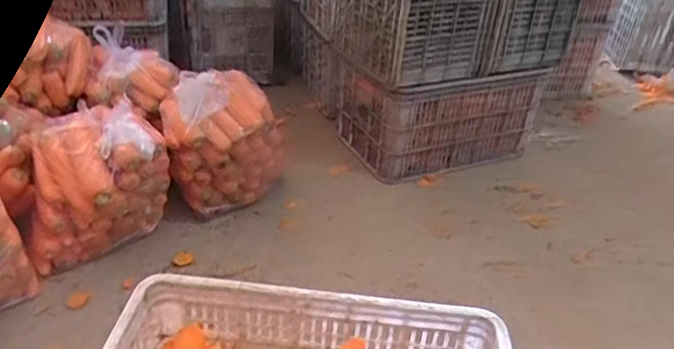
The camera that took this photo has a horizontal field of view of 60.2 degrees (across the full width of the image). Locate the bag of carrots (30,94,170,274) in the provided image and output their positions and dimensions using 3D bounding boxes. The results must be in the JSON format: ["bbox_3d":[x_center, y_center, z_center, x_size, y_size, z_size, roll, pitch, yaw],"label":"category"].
[{"bbox_3d":[-0.501,0.029,1.219,0.203,0.272,0.254,16,34,17],"label":"bag of carrots"}]

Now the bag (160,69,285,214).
[{"bbox_3d":[-0.276,-0.065,1.435,0.283,0.338,0.216,0,33,-8],"label":"bag"}]

